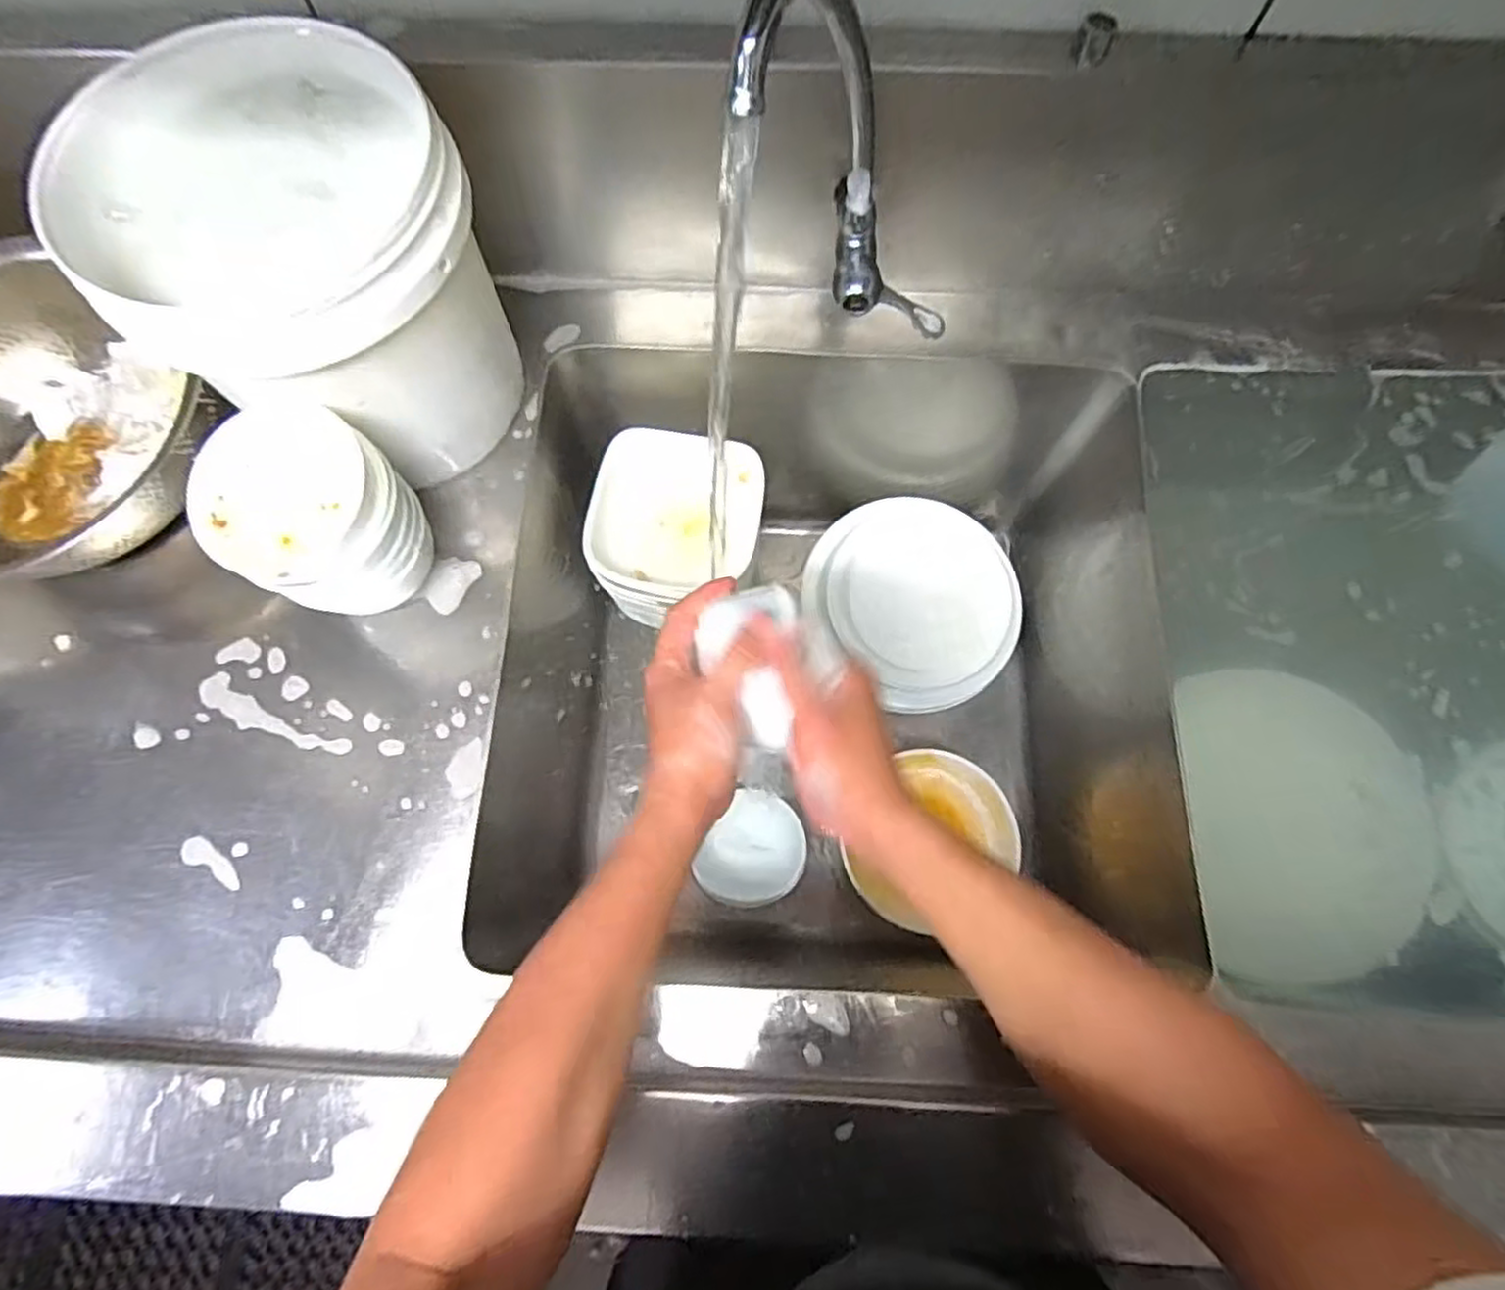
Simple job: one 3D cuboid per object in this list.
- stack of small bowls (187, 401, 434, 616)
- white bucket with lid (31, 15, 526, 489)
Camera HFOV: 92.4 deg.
[{"bbox_3d":[-0.282,-0.080,0.478,0.112,0.131,0.102,29,77,7],"label":"stack of small bowls"},{"bbox_3d":[-0.289,-0.233,0.487,0.209,0.188,0.195,0,75,-1],"label":"white bucket with lid"}]

